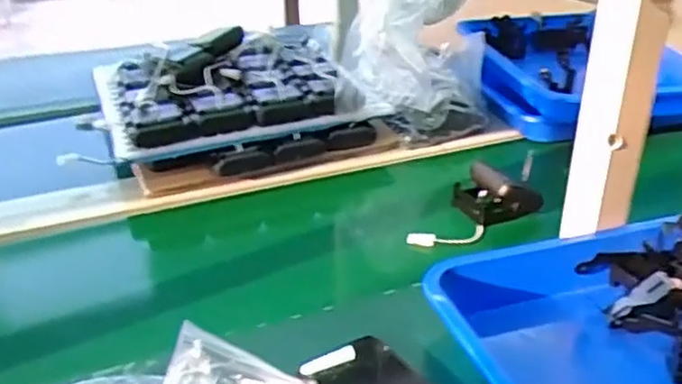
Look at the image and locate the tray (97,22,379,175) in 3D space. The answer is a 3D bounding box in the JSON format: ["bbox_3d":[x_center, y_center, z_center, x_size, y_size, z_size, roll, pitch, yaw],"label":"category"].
[{"bbox_3d":[-0.153,-0.129,0.905,0.303,0.105,0.264,-14,32,-23],"label":"tray"}]

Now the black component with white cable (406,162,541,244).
[{"bbox_3d":[0.145,0.019,0.742,0.085,0.057,0.124,24,38,38],"label":"black component with white cable"}]

